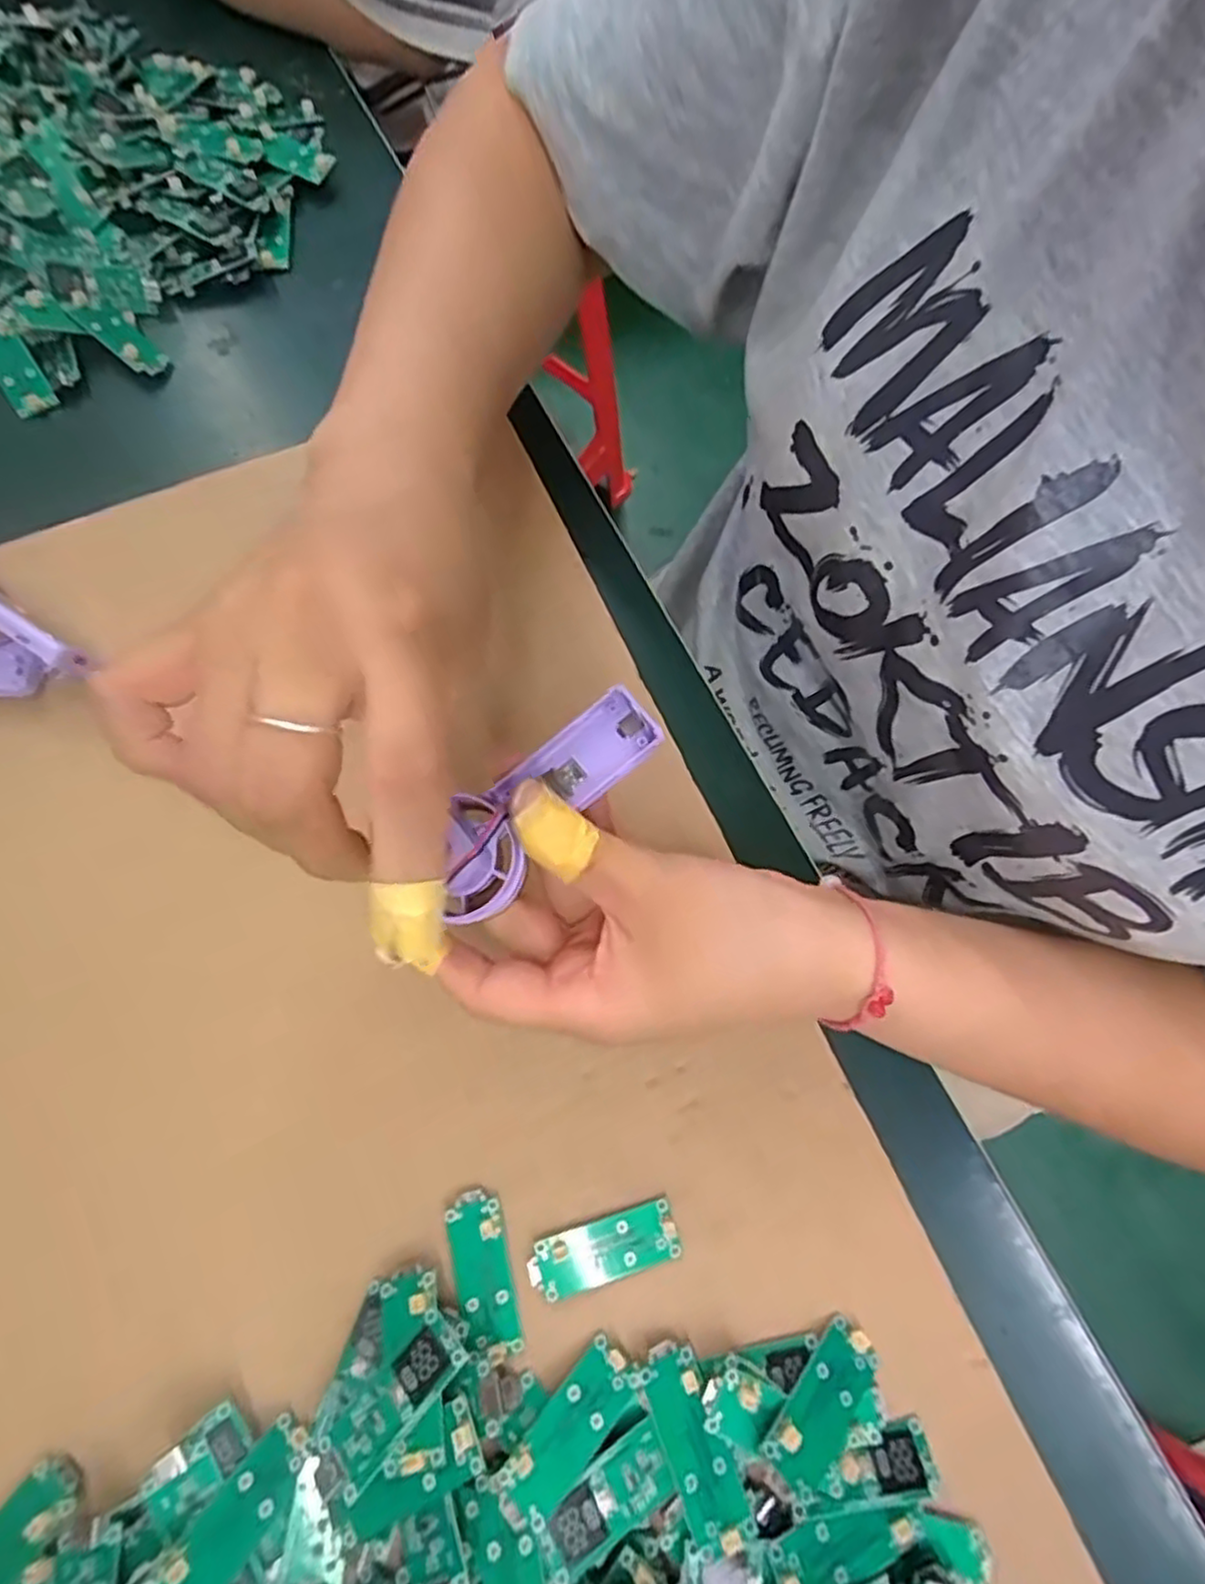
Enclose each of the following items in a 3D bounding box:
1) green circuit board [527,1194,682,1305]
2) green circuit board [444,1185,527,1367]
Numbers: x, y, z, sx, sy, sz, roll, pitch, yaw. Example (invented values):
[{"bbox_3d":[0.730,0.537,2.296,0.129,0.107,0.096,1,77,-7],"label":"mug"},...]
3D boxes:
[{"bbox_3d":[0.001,0.158,0.244,0.051,0.005,0.019,-17,74,-6],"label":"green circuit board"},{"bbox_3d":[-0.041,0.164,0.241,0.018,0.005,0.050,-14,74,-5],"label":"green circuit board"}]

